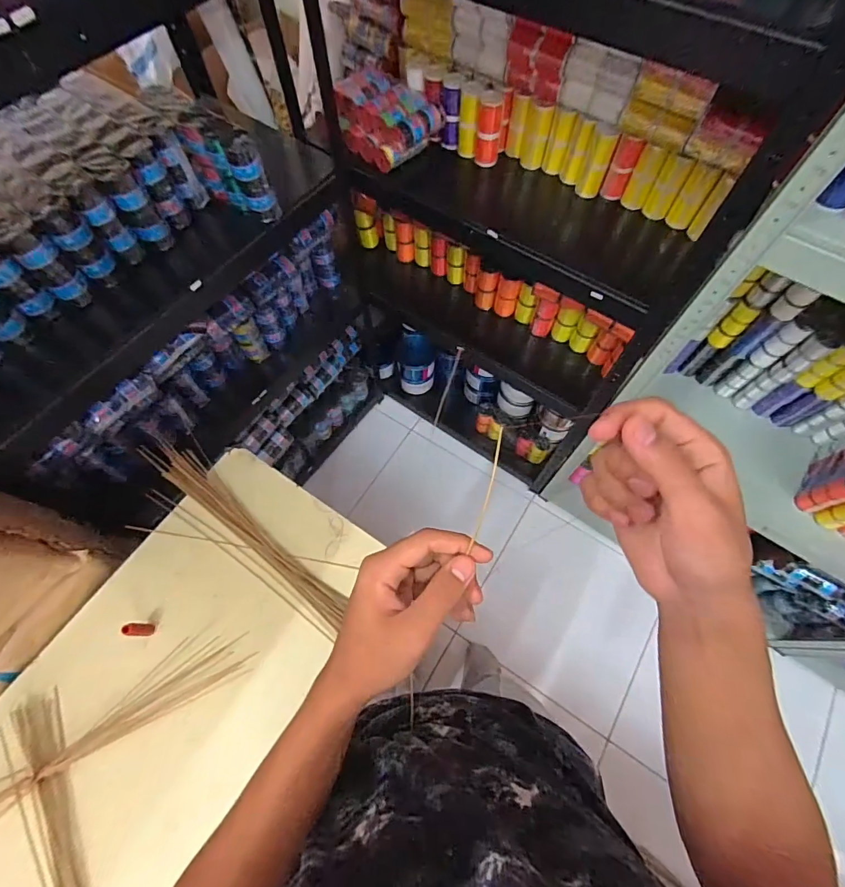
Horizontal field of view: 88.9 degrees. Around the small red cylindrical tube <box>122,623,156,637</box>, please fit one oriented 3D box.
[{"bbox_3d":[-0.416,0.274,0.634,0.014,0.057,0.018,5,66,3],"label":"small red cylindrical tube"}]

